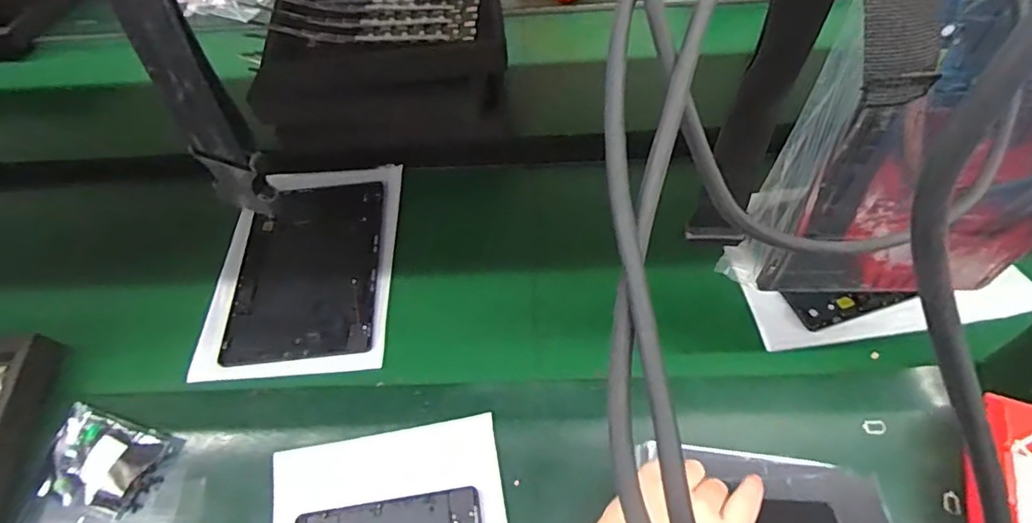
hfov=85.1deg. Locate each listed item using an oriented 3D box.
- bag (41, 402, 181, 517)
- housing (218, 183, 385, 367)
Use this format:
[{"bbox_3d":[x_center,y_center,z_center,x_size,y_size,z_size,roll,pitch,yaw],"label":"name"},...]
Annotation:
[{"bbox_3d":[-0.375,0.185,0.514,0.109,0.029,0.076,12,56,12],"label":"bag"},{"bbox_3d":[-0.233,0.005,0.637,0.155,0.010,0.235,-6,54,0],"label":"housing"}]

